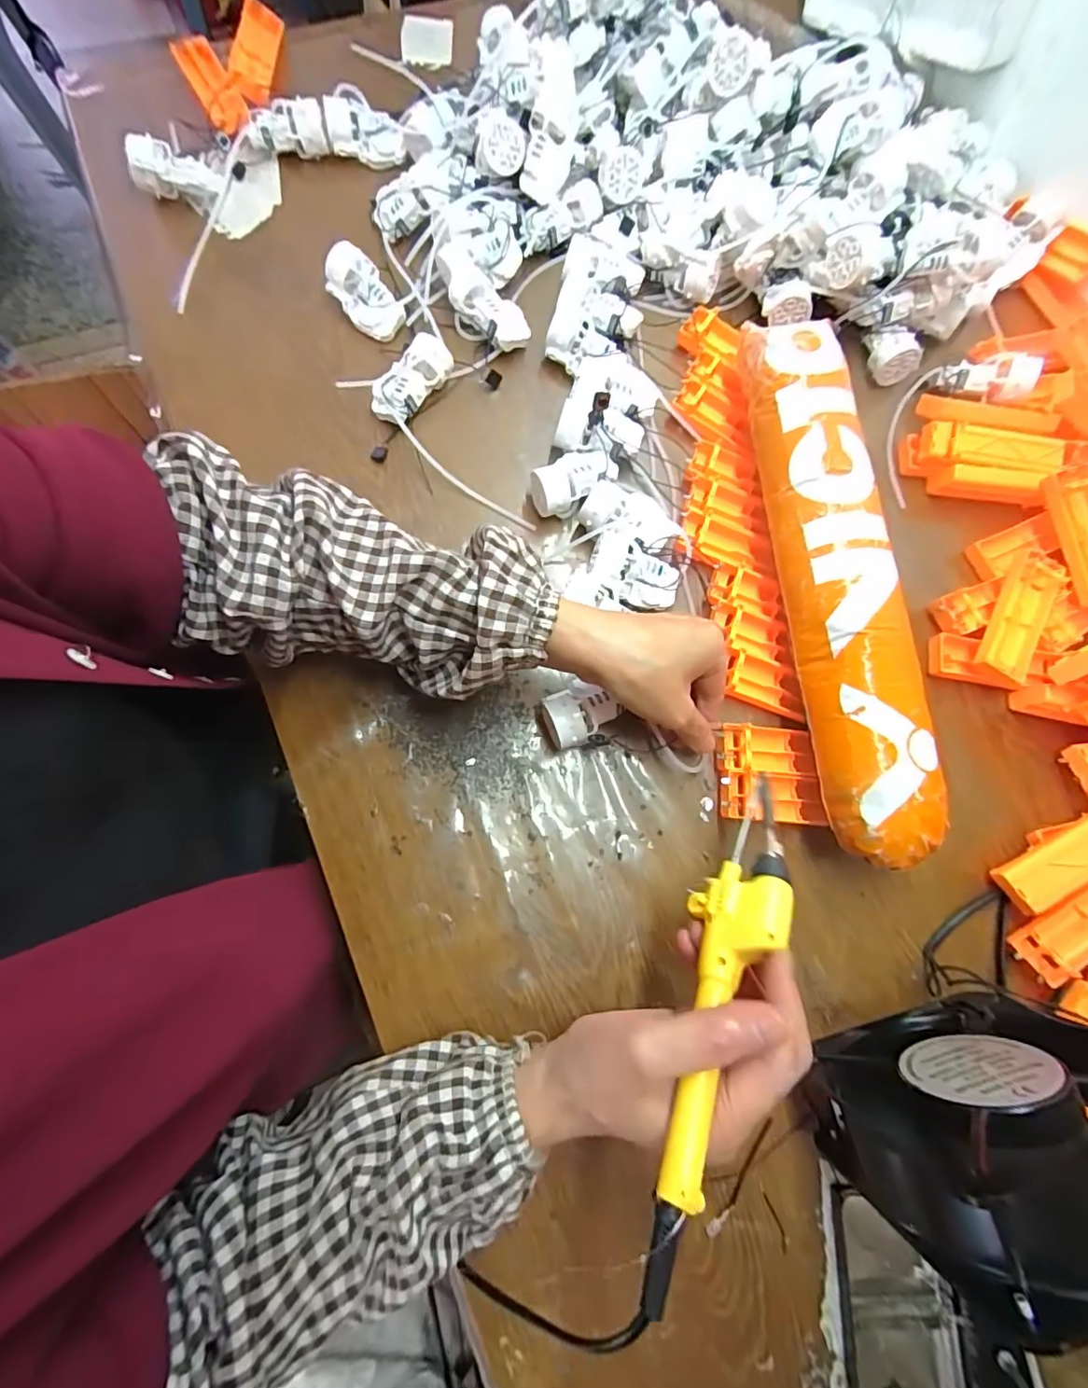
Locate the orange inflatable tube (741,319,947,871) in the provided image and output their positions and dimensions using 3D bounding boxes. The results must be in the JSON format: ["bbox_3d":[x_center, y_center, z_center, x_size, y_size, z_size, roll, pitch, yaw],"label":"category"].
[{"bbox_3d":[0.196,-0.087,0.378,0.066,0.066,0.390,-3,76,-5],"label":"orange inflatable tube"}]

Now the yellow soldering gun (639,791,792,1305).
[{"bbox_3d":[0.084,0.144,0.258,0.034,0.037,0.223,25,61,5],"label":"yellow soldering gun"}]

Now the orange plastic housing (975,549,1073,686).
[{"bbox_3d":[0.365,-0.055,0.406,0.041,0.019,0.101,26,75,2],"label":"orange plastic housing"}]

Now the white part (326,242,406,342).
[{"bbox_3d":[-0.149,-0.334,0.443,0.039,0.038,0.064,-38,81,-13],"label":"white part"}]

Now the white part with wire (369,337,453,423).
[{"bbox_3d":[-0.107,-0.251,0.434,0.073,0.032,0.033,-43,81,6],"label":"white part with wire"}]

